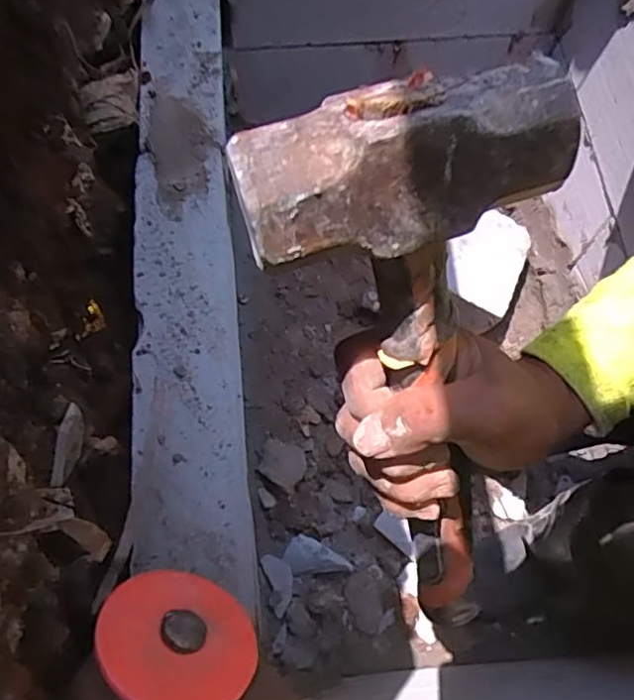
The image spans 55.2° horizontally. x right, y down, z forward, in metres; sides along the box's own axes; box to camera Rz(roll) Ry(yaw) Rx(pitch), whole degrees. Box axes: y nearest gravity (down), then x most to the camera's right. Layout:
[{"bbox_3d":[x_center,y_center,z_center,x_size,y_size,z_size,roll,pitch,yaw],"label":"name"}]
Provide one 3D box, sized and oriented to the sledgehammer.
[{"bbox_3d":[0.057,0.026,0.267,0.103,0.280,0.042,-30,41,-13],"label":"sledgehammer"}]

